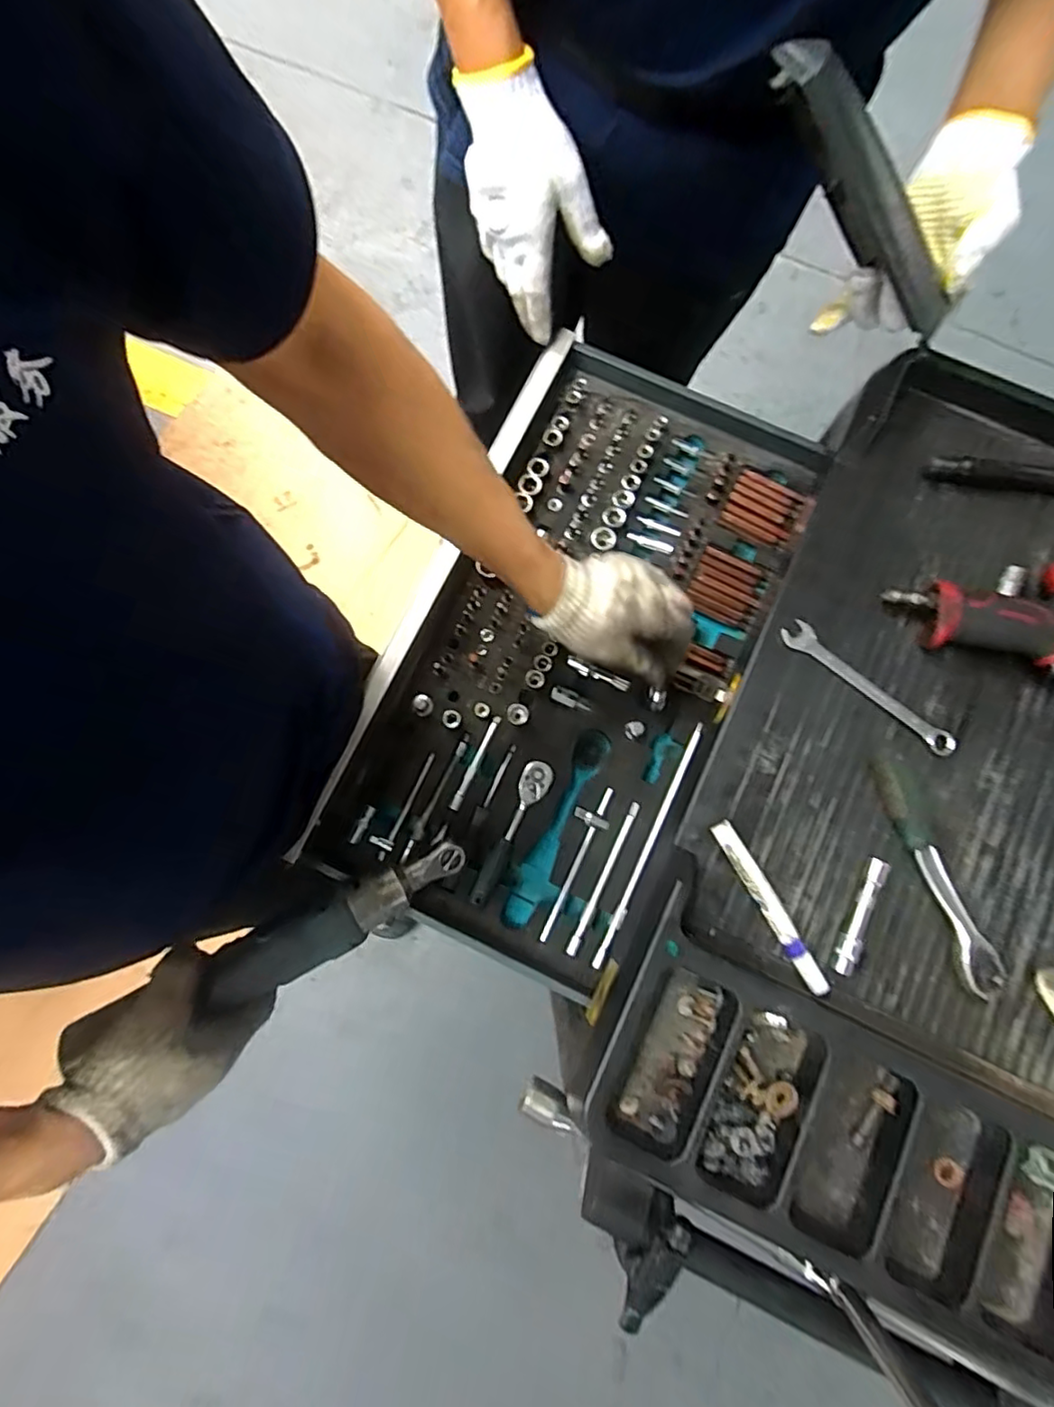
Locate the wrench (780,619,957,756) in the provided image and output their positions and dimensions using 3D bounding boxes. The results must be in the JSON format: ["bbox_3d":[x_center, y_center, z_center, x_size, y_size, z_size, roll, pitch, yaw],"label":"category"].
[{"bbox_3d":[0.290,-0.015,0.525,0.163,0.008,0.023,40,82,8],"label":"wrench"}]

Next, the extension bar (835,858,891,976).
[{"bbox_3d":[0.260,0.165,0.480,0.015,0.012,0.092,27,80,6],"label":"extension bar"}]

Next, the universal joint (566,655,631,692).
[{"bbox_3d":[0.071,-0.029,0.627,0.068,0.009,0.011,26,80,6],"label":"universal joint"}]

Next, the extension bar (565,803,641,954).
[{"bbox_3d":[0.073,0.165,0.585,0.009,0.008,0.152,26,80,6],"label":"extension bar"}]

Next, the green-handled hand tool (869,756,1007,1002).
[{"bbox_3d":[0.320,0.131,0.485,0.024,0.024,0.185,-18,79,-2],"label":"green-handled hand tool"}]

